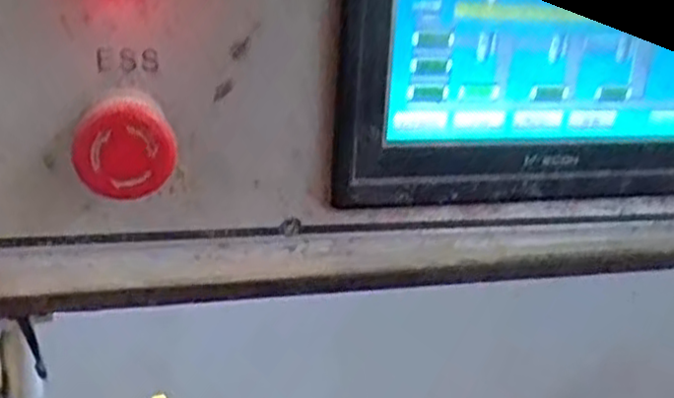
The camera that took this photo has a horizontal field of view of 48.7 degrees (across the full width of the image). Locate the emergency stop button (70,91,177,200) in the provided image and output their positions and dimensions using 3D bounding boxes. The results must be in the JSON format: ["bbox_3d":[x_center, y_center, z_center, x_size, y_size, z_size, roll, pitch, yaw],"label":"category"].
[{"bbox_3d":[-0.076,-0.021,0.264,0.033,0.034,0.026,-3,20,-19],"label":"emergency stop button"}]

